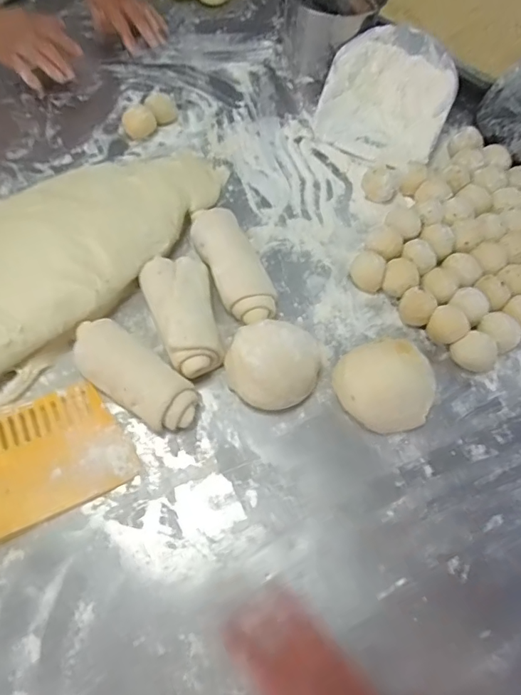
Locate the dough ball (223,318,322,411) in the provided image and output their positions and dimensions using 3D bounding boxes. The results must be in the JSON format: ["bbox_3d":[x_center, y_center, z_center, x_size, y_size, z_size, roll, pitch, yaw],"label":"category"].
[{"bbox_3d":[0.015,0.013,0.511,0.093,0.066,0.095,1,64,-2],"label":"dough ball"}]

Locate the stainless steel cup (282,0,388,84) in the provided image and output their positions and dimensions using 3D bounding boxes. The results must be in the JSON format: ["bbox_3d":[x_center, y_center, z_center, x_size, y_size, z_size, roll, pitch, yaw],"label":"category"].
[{"bbox_3d":[0.111,-0.509,0.753,0.150,0.101,0.138,1,64,-2],"label":"stainless steel cup"}]

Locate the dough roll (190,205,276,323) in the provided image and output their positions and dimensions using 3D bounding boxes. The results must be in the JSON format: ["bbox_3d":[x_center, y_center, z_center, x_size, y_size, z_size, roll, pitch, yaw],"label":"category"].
[{"bbox_3d":[-0.032,-0.099,0.577,0.062,0.044,0.164,-22,66,-12],"label":"dough roll"}]

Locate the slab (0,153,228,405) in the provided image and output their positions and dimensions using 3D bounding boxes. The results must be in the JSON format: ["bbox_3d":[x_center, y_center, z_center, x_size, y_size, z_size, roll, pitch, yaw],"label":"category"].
[{"bbox_3d":[-0.228,-0.132,0.575,0.206,0.063,0.404,41,69,16],"label":"slab"}]

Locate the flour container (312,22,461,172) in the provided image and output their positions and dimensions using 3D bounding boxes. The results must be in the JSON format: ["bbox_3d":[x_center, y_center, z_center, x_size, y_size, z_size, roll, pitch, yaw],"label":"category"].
[{"bbox_3d":[0.185,-0.369,0.698,0.178,0.076,0.188,17,64,6],"label":"flour container"}]

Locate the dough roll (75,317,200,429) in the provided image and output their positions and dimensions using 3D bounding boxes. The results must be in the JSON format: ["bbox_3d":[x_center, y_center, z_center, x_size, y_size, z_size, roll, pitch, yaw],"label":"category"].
[{"bbox_3d":[-0.133,0.029,0.503,0.149,0.051,0.060,35,68,14],"label":"dough roll"}]

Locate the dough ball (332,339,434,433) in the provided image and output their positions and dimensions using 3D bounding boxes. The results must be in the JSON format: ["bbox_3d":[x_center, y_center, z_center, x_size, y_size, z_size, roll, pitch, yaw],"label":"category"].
[{"bbox_3d":[0.137,0.042,0.507,0.099,0.054,0.087,-15,65,-9],"label":"dough ball"}]

